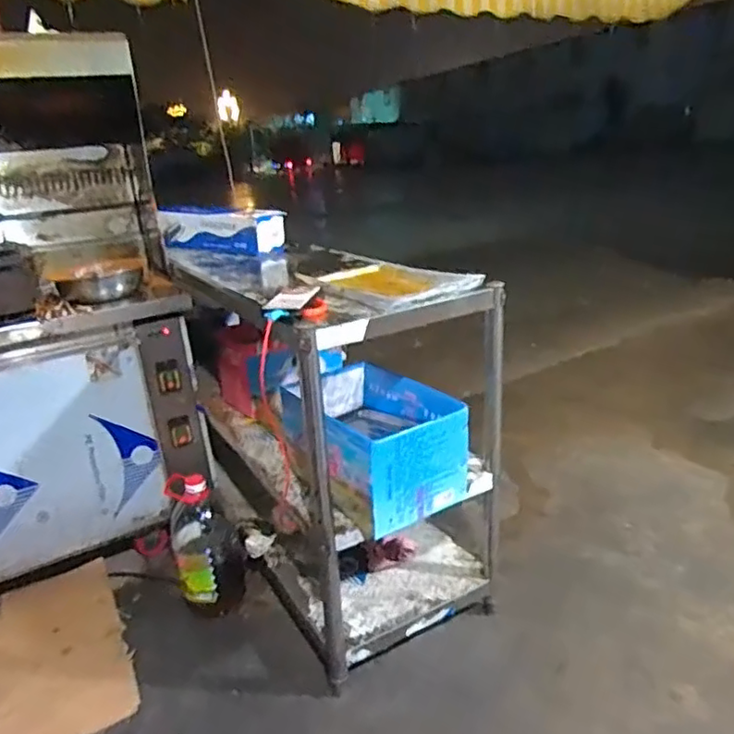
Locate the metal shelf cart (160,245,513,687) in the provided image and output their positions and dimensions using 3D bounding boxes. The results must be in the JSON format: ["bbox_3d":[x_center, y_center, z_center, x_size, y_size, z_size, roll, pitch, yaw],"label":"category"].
[{"bbox_3d":[-0.090,0.139,1.502,0.451,0.756,0.843,-17,22,-29],"label":"metal shelf cart"}]

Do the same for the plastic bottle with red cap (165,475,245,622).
[{"bbox_3d":[-0.417,0.432,1.515,0.172,0.306,0.135,5,22,28],"label":"plastic bottle with red cap"}]

